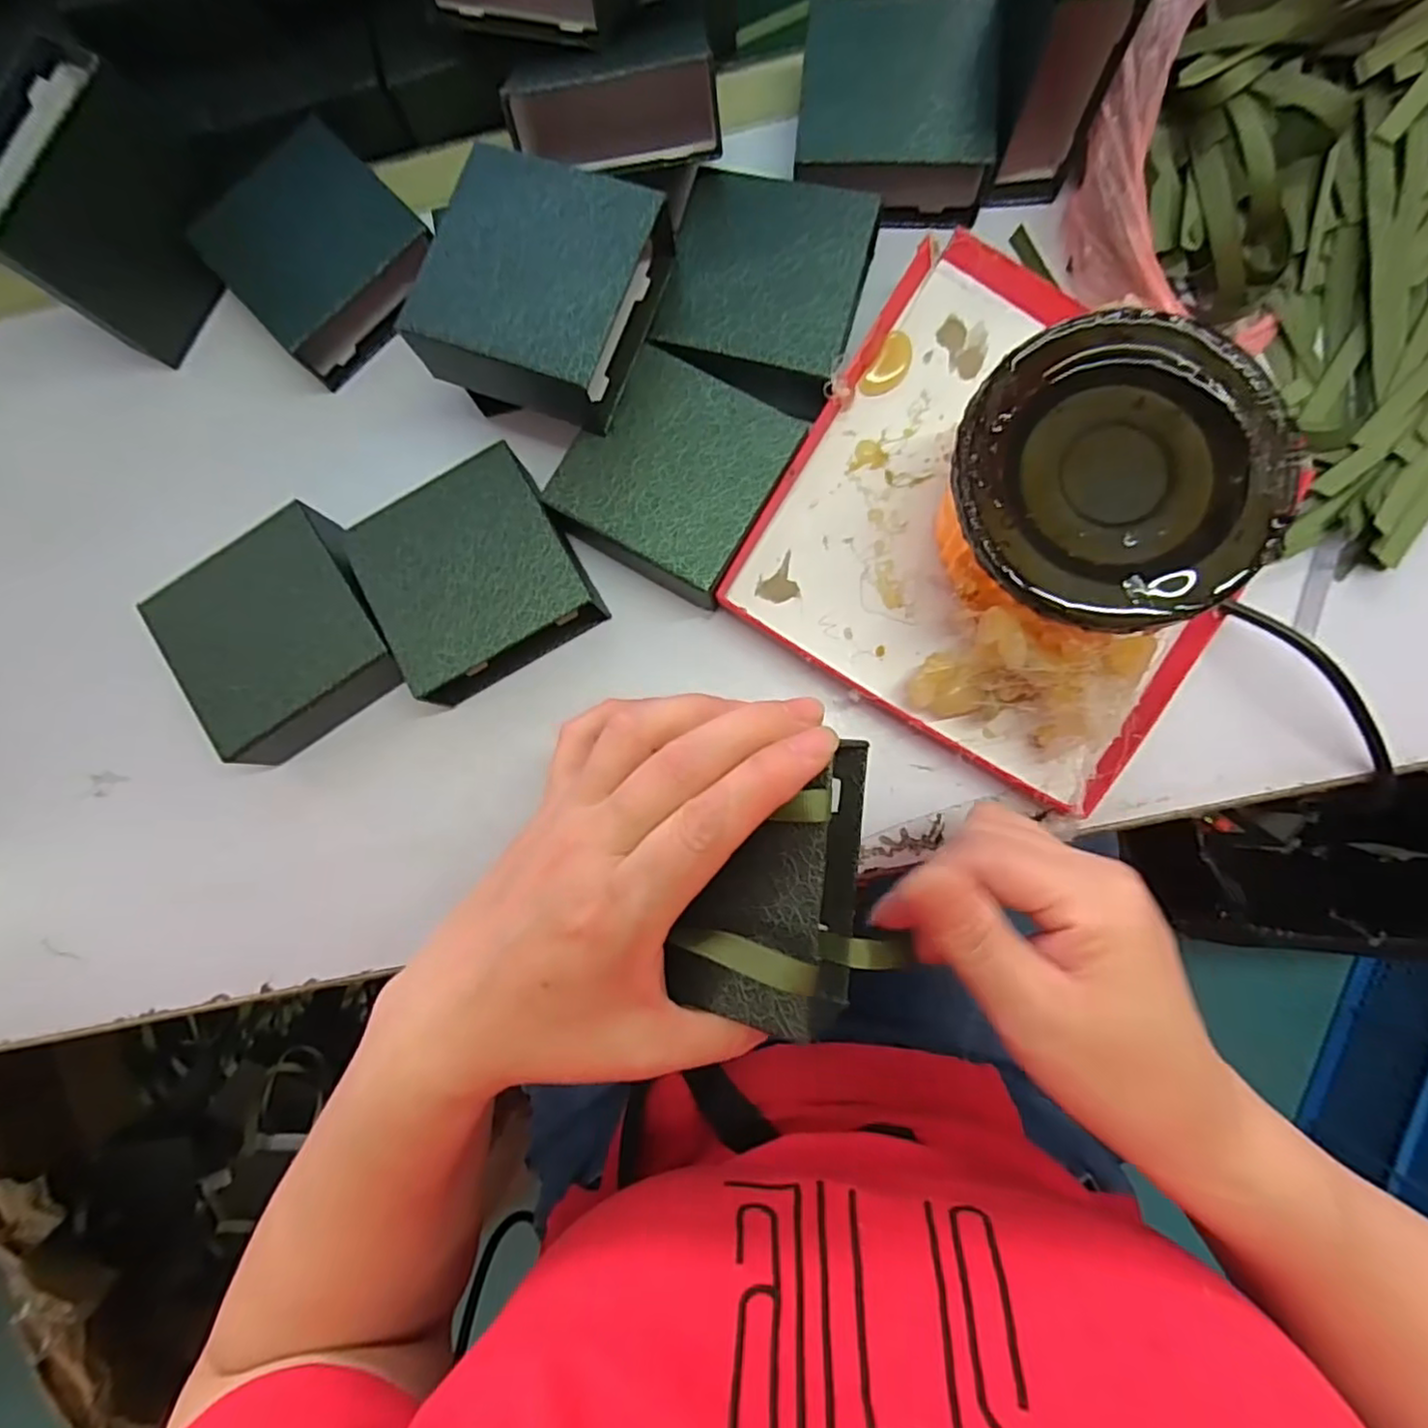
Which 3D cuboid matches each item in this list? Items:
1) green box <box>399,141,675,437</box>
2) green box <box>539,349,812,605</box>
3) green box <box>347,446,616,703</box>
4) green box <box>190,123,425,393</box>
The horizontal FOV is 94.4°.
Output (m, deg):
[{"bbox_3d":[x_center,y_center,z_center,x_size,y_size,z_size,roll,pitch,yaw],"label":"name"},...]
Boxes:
[{"bbox_3d":[-0.077,-0.188,0.296,0.089,0.038,0.100,17,86,6],"label":"green box"},{"bbox_3d":[-0.019,-0.111,0.315,0.089,0.030,0.093,28,87,7],"label":"green box"},{"bbox_3d":[-0.115,-0.064,0.320,0.098,0.036,0.095,-30,83,1],"label":"green box"},{"bbox_3d":[-0.202,-0.236,0.344,0.092,0.042,0.097,-43,83,-1],"label":"green box"}]

